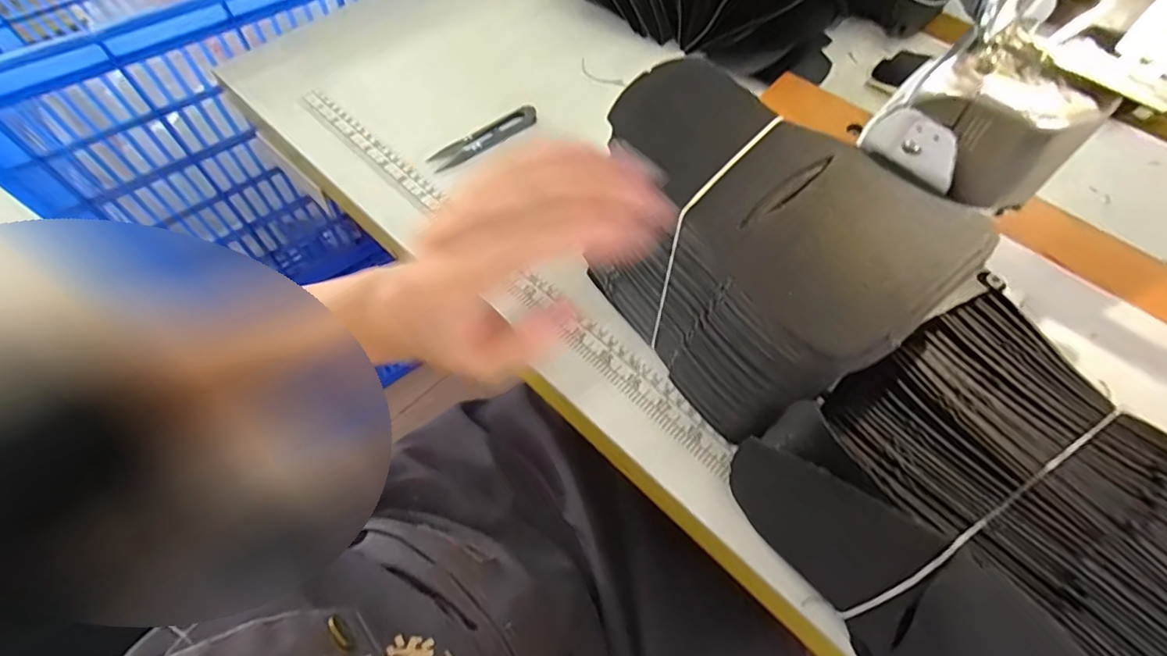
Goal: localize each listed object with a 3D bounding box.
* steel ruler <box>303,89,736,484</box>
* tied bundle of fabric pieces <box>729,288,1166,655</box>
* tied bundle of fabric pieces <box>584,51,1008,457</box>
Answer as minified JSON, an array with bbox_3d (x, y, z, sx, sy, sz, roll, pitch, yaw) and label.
[{"bbox_3d":[-0.076,-0.061,0.411,0.475,0.009,0.024,41,70,20],"label":"steel ruler"},{"bbox_3d":[0.184,0.097,0.259,0.166,0.106,0.169,-28,63,-16],"label":"tied bundle of fabric pieces"},{"bbox_3d":[0.092,-0.036,0.308,0.104,0.142,0.174,-29,64,-17],"label":"tied bundle of fabric pieces"}]

